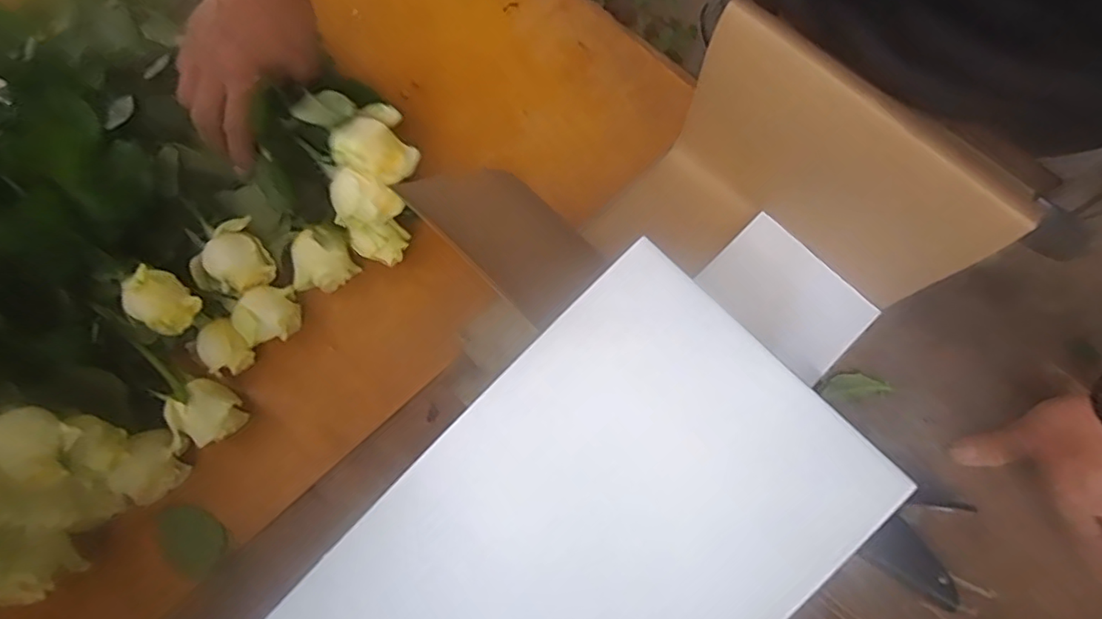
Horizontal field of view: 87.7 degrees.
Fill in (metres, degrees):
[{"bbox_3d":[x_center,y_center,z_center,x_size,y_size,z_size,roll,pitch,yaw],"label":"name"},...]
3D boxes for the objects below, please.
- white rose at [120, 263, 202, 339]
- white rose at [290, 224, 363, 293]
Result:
[{"bbox_3d":[-0.276,-0.004,0.412,0.036,0.050,0.037,0,72,-1],"label":"white rose"},{"bbox_3d":[-0.187,-0.041,0.467,0.050,0.037,0.044,-18,73,-6],"label":"white rose"}]

